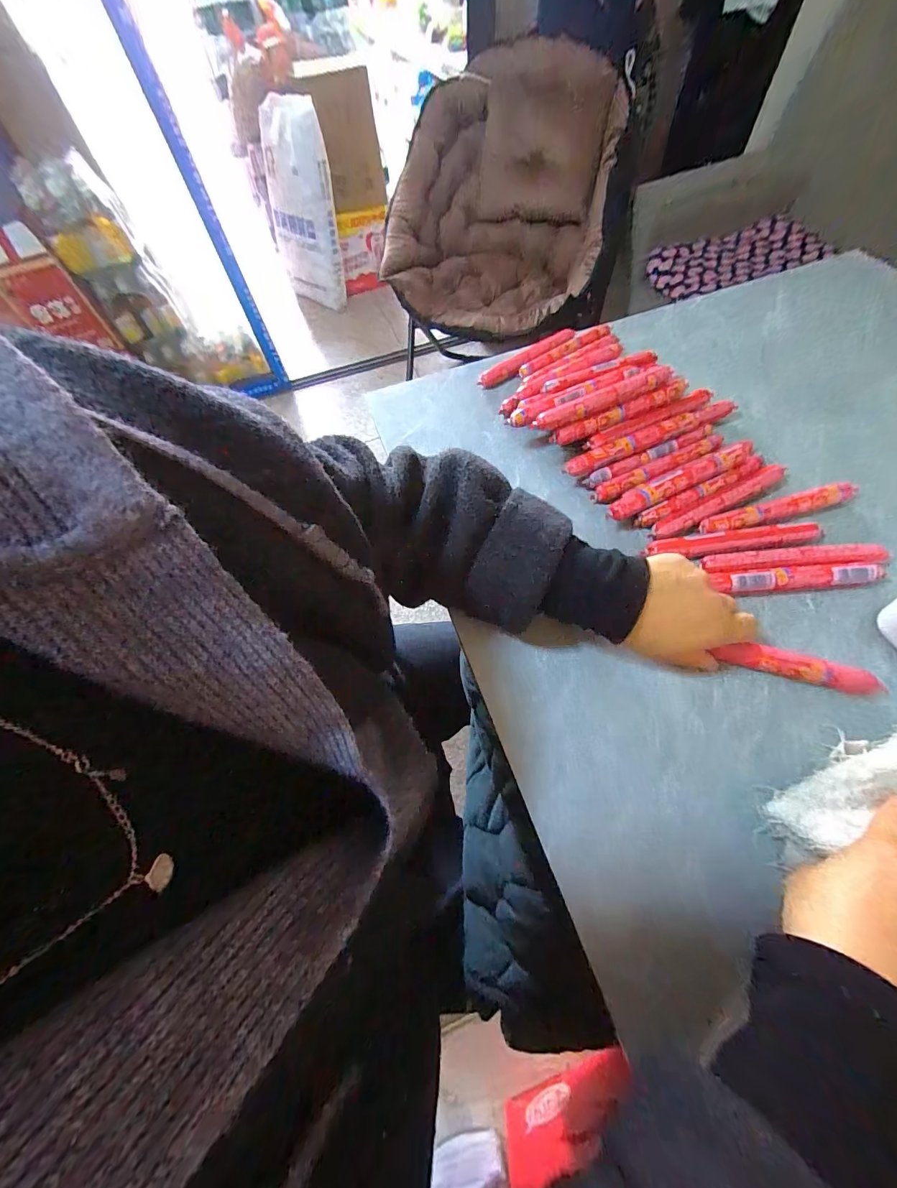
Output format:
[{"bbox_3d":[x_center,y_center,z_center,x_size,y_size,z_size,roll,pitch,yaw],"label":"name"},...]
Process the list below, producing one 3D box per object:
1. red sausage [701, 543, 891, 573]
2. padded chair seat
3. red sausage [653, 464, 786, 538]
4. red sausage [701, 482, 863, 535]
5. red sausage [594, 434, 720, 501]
[{"bbox_3d":[0.307,-0.031,0.358,0.149,0.017,0.020,-2,60,3],"label":"red sausage"},{"bbox_3d":[0.130,-1.099,1.153,0.635,0.508,0.392,1,60,5],"label":"padded chair seat"},{"bbox_3d":[0.270,-0.093,0.398,0.153,0.013,0.018,-23,61,-9],"label":"red sausage"},{"bbox_3d":[0.316,-0.082,0.383,0.151,0.015,0.020,-14,60,-4],"label":"red sausage"},{"bbox_3d":[0.227,-0.132,0.427,0.152,0.021,0.023,-22,61,-8],"label":"red sausage"}]

